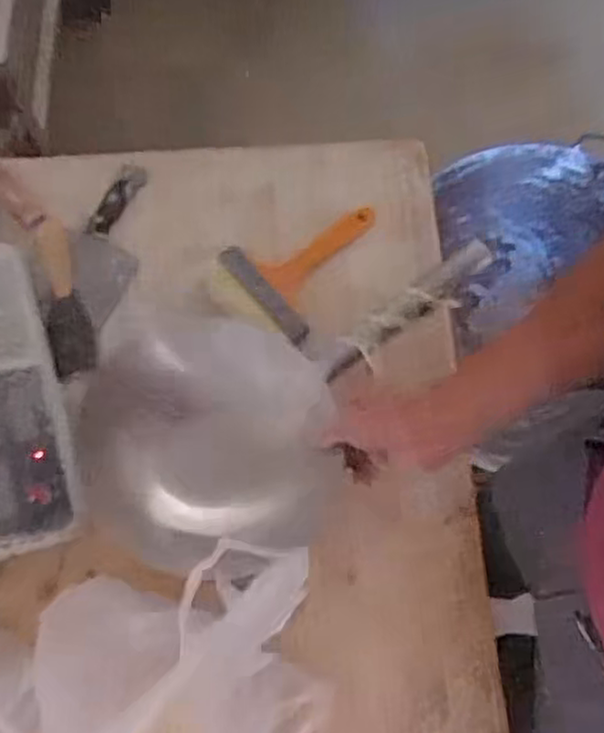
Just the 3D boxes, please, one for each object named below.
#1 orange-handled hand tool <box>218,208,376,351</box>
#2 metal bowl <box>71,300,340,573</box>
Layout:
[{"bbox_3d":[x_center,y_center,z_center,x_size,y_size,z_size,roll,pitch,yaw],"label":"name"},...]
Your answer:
[{"bbox_3d":[0.013,-0.124,0.825,0.174,0.029,0.127,-40,78,-12],"label":"orange-handled hand tool"},{"bbox_3d":[-0.094,0.062,0.690,0.232,0.095,0.235,0,73,-1],"label":"metal bowl"}]

